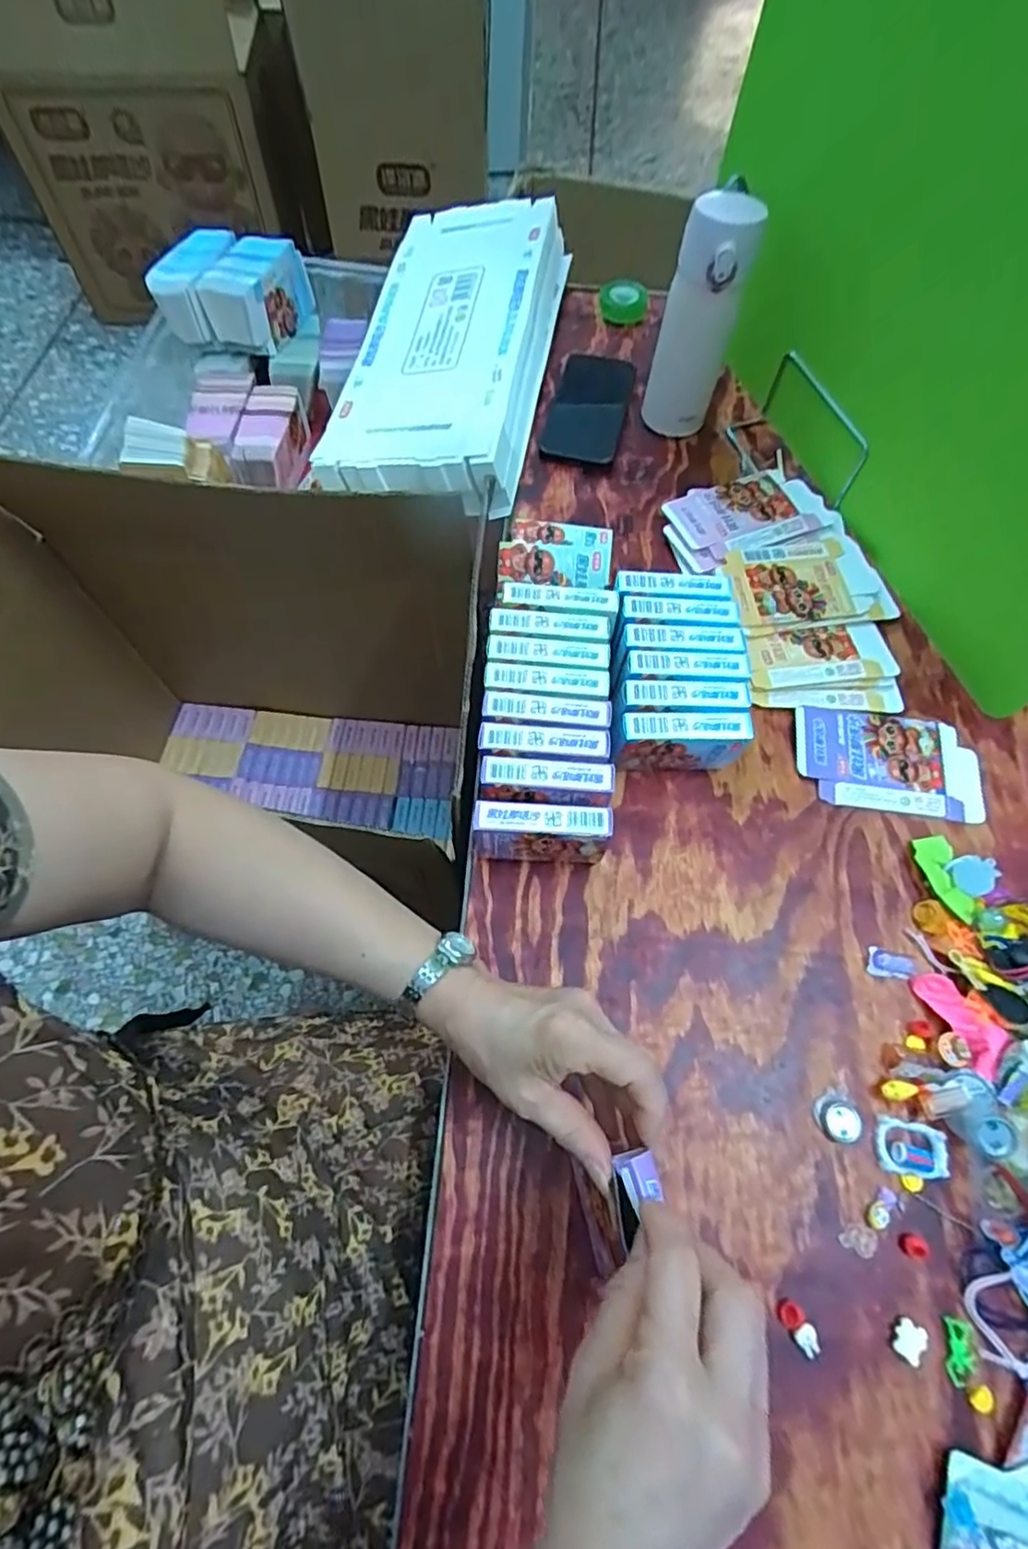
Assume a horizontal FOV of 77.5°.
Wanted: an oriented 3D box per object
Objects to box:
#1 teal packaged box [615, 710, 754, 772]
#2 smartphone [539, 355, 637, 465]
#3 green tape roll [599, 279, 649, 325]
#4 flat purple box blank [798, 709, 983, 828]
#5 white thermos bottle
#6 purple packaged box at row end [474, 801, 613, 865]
[{"bbox_3d":[0.127,-0.022,0.487,0.099,0.068,0.024,-2,66,-3],"label":"teal packaged box"},{"bbox_3d":[0.079,-0.388,0.675,0.078,0.014,0.154,13,66,4],"label":"smartphone"},{"bbox_3d":[0.131,-0.564,0.762,0.055,0.020,0.055,2,64,-1],"label":"green tape roll"},{"bbox_3d":[0.307,-0.009,0.524,0.149,0.004,0.086,7,71,0],"label":"flat purple box blank"},{"bbox_3d":[0.174,-0.424,0.610,0.065,0.195,0.078,14,66,5],"label":"white thermos bottle"},{"bbox_3d":[0.019,0.044,0.454,0.090,0.067,0.025,4,66,0],"label":"purple packaged box at row end"}]

